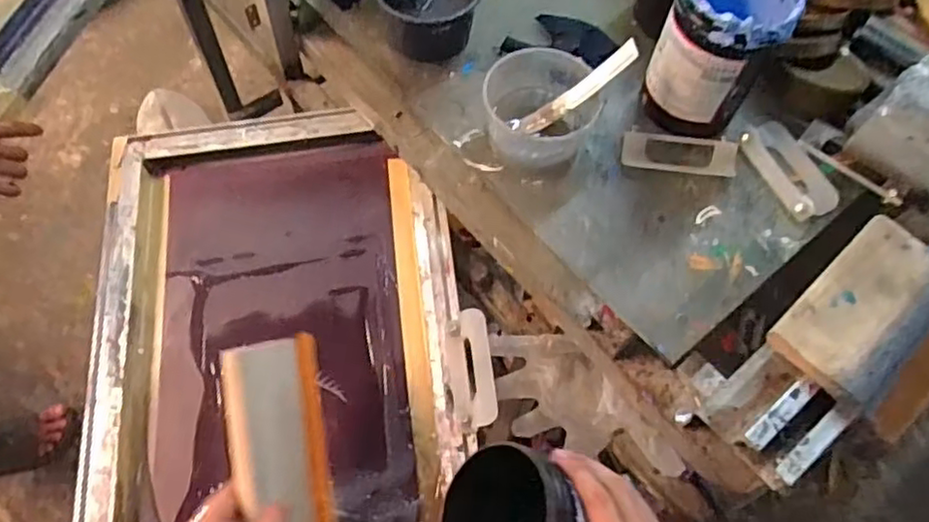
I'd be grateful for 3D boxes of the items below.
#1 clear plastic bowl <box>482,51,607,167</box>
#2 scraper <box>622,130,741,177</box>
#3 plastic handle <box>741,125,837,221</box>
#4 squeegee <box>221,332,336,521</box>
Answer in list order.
[{"bbox_3d":[0.079,-0.154,0.695,0.112,0.079,0.119,0,63,-4],"label":"clear plastic bowl"},{"bbox_3d":[0.228,-0.113,0.708,0.120,0.006,0.040,6,80,2],"label":"scraper"},{"bbox_3d":[0.341,-0.096,0.704,0.053,0.014,0.115,-21,66,-14],"label":"plastic handle"},{"bbox_3d":[-0.153,0.185,0.600,0.020,0.128,0.225,-10,88,19],"label":"squeegee"}]

